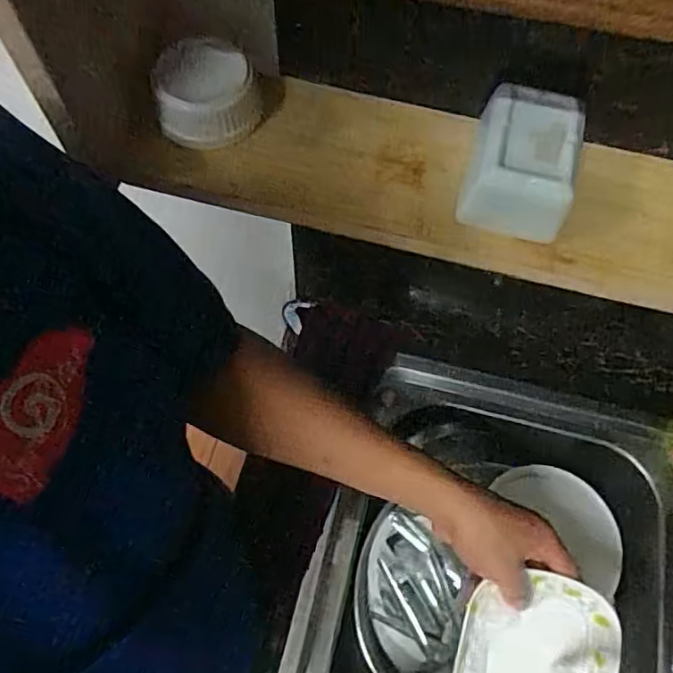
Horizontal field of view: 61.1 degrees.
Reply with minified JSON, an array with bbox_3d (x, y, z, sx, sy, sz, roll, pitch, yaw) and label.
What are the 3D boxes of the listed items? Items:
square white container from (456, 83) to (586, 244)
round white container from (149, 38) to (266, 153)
[{"bbox_3d":[0.110,-0.105,0.344,0.059,0.042,0.077,11,68,3],"label":"square white container"},{"bbox_3d":[-0.082,-0.156,0.357,0.061,0.040,0.059,1,68,-1],"label":"round white container"}]

